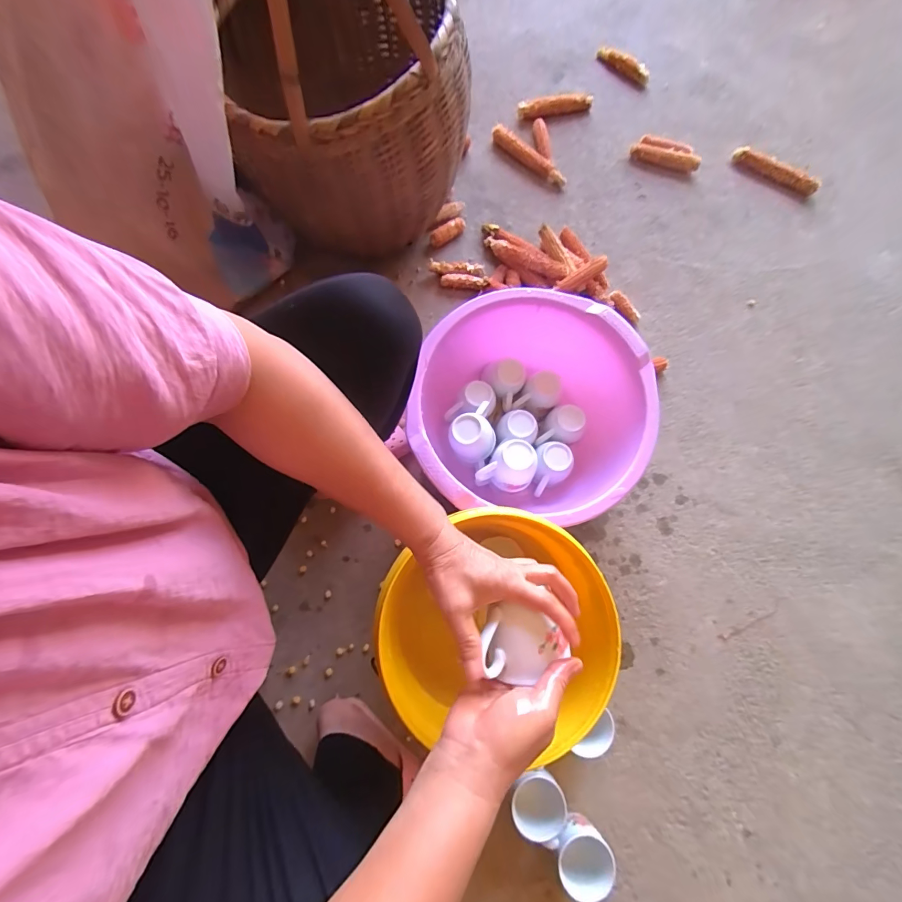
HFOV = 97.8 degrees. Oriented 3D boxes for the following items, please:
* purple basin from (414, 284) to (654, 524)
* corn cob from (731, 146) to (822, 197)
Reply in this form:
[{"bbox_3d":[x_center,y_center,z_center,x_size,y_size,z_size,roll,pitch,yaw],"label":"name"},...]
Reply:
[{"bbox_3d":[0.125,-0.063,0.663,0.349,0.187,0.347,0,76,-1],"label":"purple basin"},{"bbox_3d":[0.746,-0.643,0.907,0.198,0.032,0.030,27,77,6],"label":"corn cob"}]

